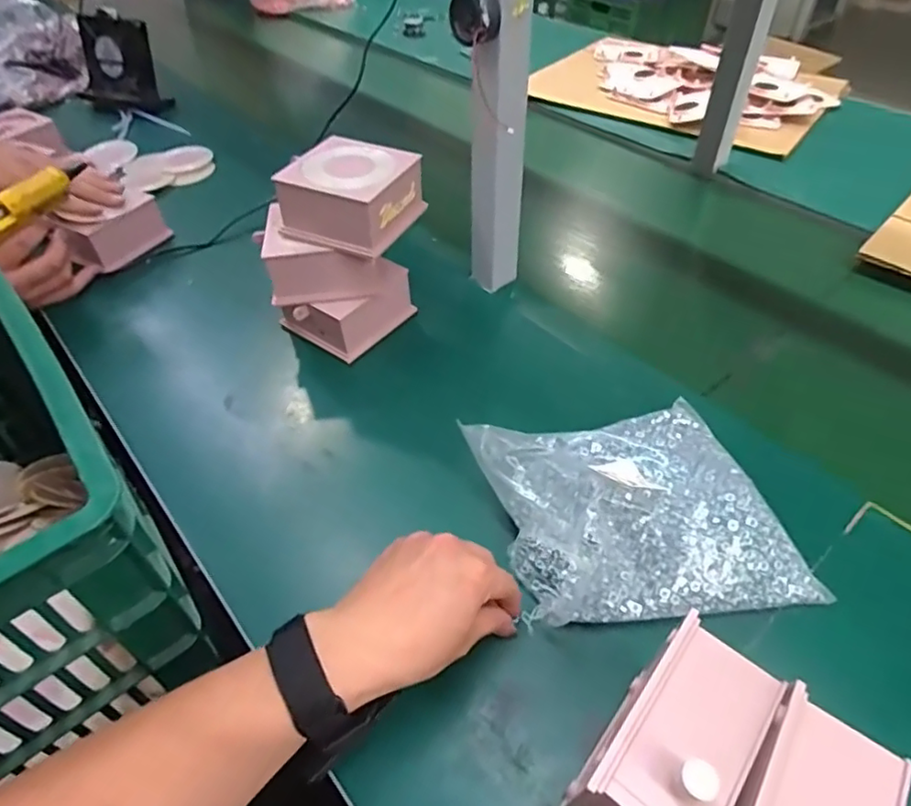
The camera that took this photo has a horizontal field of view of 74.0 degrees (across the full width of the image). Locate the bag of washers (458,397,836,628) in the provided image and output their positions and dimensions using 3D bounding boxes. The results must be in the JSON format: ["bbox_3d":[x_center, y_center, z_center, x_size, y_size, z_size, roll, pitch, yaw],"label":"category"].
[{"bbox_3d":[0.134,0.079,0.459,0.203,0.051,0.176,-12,47,-9],"label":"bag of washers"}]

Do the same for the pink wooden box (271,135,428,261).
[{"bbox_3d":[-0.098,-0.198,0.577,0.101,0.060,0.107,22,50,21],"label":"pink wooden box"}]

